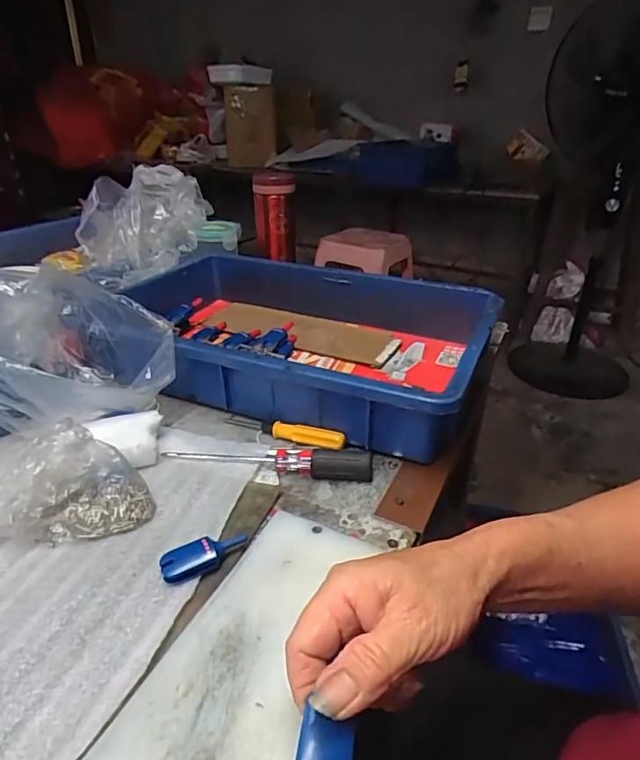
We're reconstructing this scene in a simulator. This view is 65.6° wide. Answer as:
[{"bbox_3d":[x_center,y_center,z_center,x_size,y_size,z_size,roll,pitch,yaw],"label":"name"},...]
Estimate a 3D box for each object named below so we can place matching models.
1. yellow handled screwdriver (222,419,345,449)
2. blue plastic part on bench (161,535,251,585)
[{"bbox_3d":[-0.036,0.046,0.461,0.126,0.020,0.012,13,31,23],"label":"yellow handled screwdriver"},{"bbox_3d":[-0.076,0.116,0.330,0.057,0.011,0.020,-14,32,-25],"label":"blue plastic part on bench"}]

